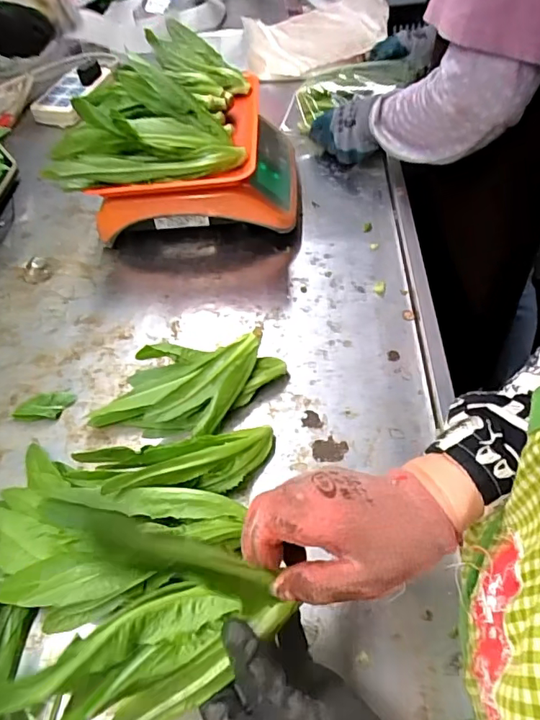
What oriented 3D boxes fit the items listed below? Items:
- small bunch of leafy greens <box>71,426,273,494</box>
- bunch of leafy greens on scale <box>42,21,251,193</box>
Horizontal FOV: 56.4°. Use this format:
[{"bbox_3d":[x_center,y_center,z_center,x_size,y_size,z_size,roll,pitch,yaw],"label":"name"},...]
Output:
[{"bbox_3d":[-0.085,0.099,0.495,0.185,0.031,0.054,-2,51,-17],"label":"small bunch of leafy greens"},{"bbox_3d":[-0.156,-0.365,0.688,0.227,0.085,0.327,-3,51,5],"label":"bunch of leafy greens on scale"}]

